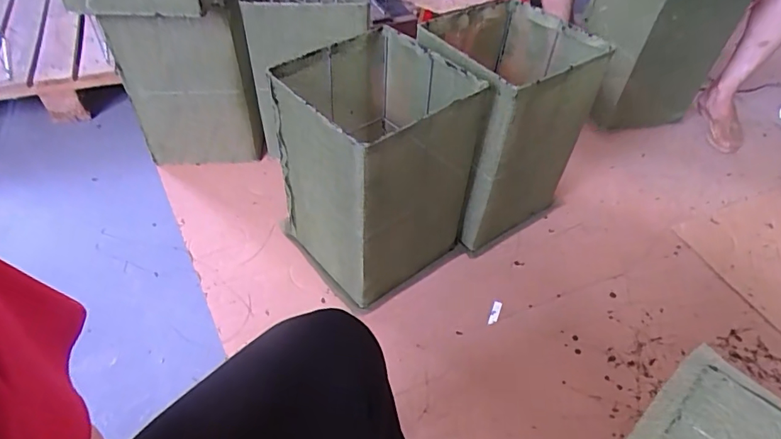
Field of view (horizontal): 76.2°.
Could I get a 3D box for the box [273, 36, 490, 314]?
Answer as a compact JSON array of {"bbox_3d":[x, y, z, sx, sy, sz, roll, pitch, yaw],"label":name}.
[{"bbox_3d":[-0.030,-0.110,0.994,0.318,0.412,0.324,-29,53,-26],"label":"box"}]

